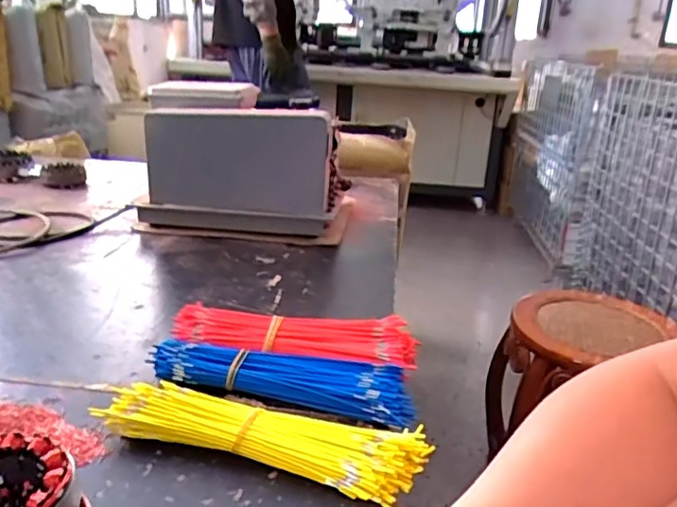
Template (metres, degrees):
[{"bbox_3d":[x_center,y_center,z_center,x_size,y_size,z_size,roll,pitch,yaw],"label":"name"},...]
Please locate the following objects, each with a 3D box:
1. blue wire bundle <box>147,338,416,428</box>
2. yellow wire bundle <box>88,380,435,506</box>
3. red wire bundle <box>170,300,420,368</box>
[{"bbox_3d":[-0.053,0.118,0.571,0.247,0.033,0.065,7,21,9],"label":"blue wire bundle"},{"bbox_3d":[-0.062,0.150,0.489,0.264,0.031,0.070,8,21,12],"label":"yellow wire bundle"},{"bbox_3d":[-0.047,0.094,0.629,0.259,0.038,0.075,4,21,2],"label":"red wire bundle"}]

